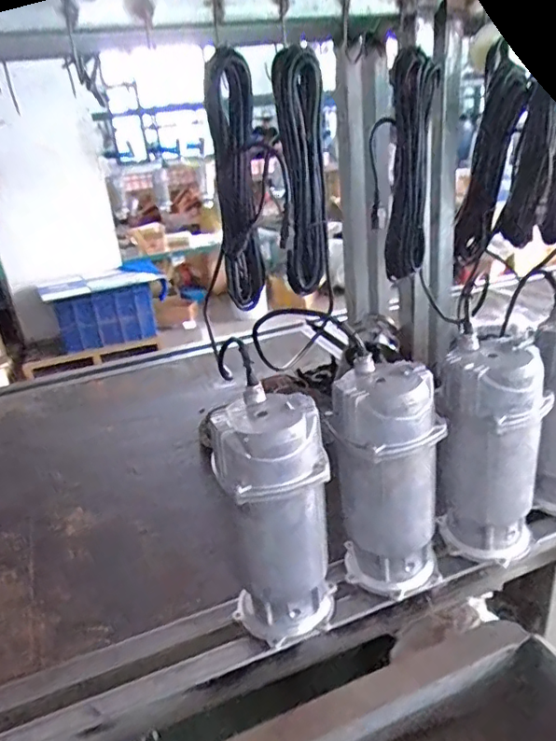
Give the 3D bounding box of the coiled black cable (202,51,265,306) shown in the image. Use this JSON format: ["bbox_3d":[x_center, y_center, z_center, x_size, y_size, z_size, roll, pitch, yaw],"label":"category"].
[{"bbox_3d":[-0.060,-0.264,0.821,0.070,0.343,0.077,-7,24,-3],"label":"coiled black cable"}]

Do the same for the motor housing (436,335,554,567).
[{"bbox_3d":[0.288,0.122,0.764,0.124,0.293,0.124,4,26,22],"label":"motor housing"}]

